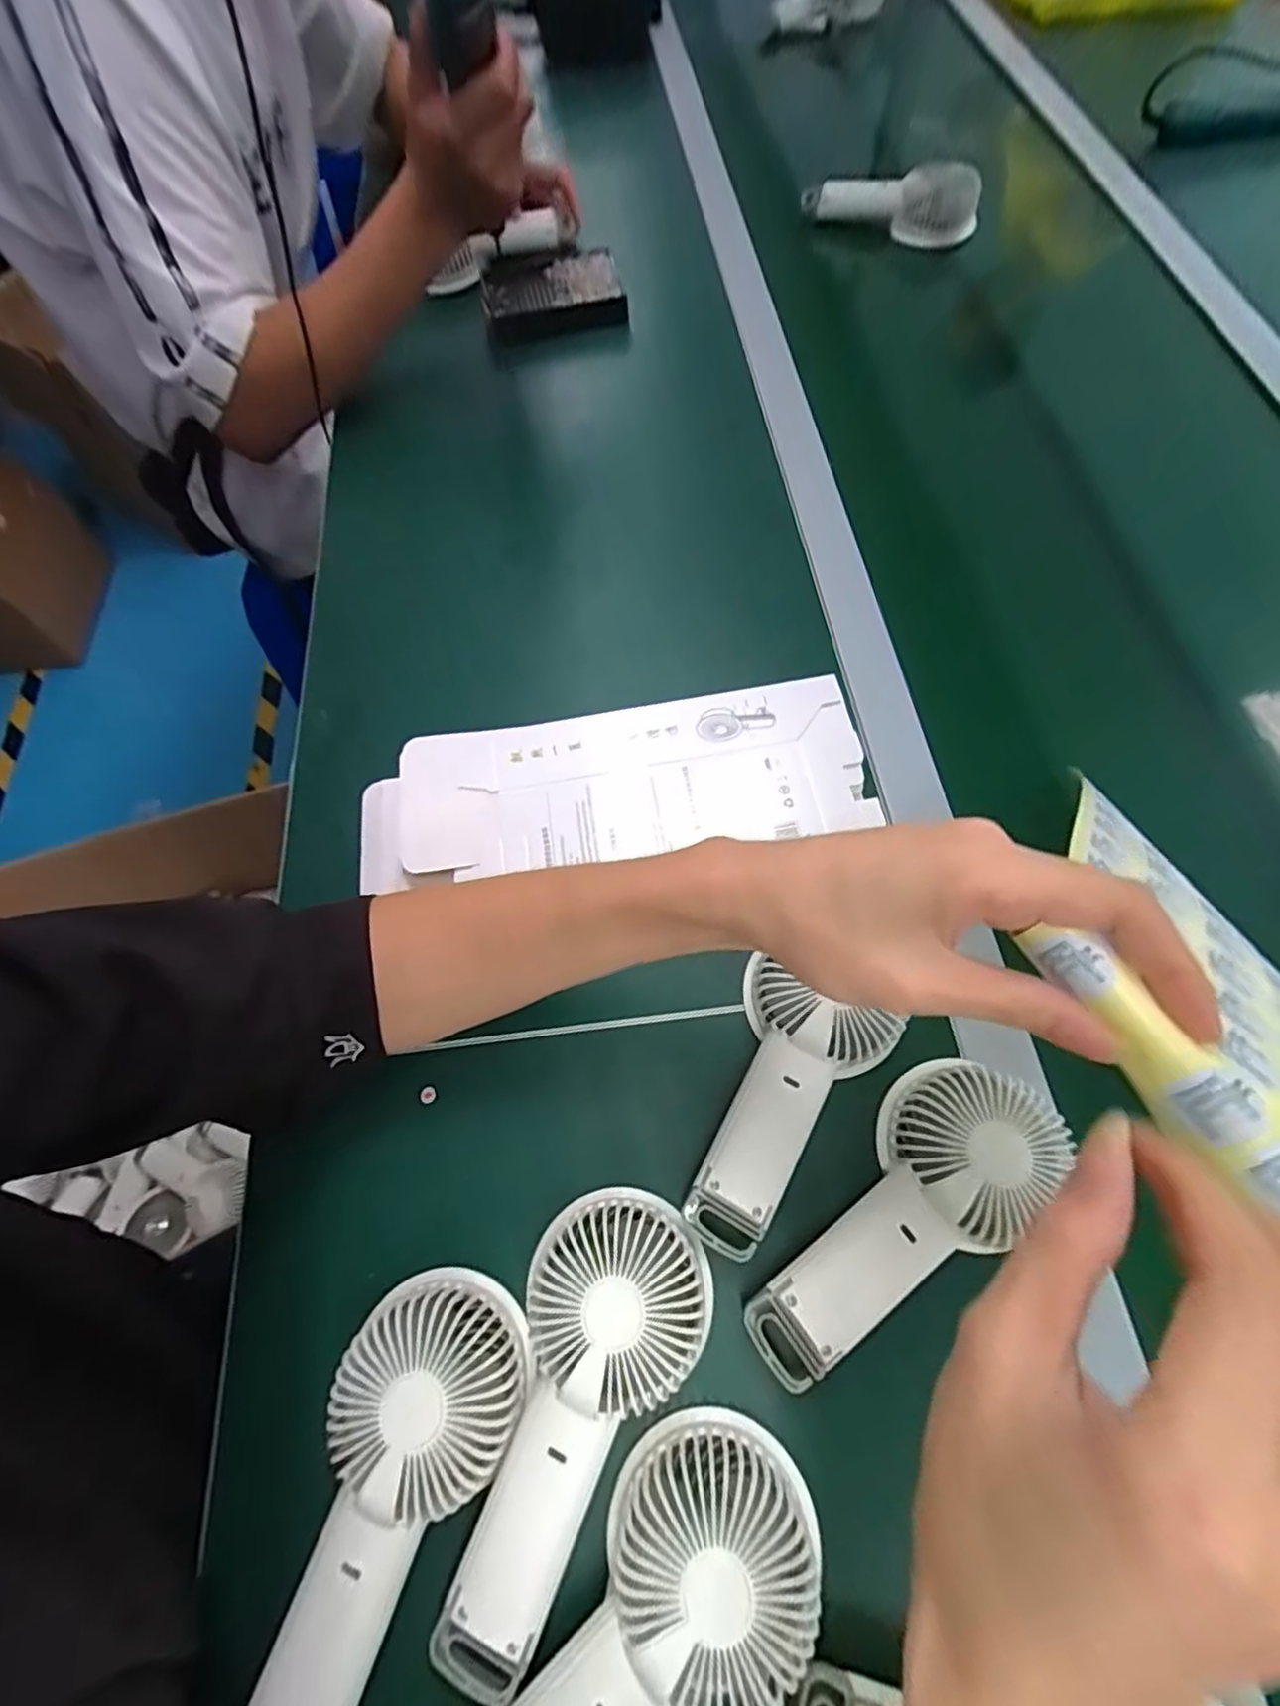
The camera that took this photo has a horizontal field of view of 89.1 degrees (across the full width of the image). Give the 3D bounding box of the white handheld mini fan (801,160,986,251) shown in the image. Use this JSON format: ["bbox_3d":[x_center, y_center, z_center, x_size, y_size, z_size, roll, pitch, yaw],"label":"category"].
[{"bbox_3d":[0.263,-0.686,0.684,0.175,0.059,0.042,10,66,7],"label":"white handheld mini fan"}]

